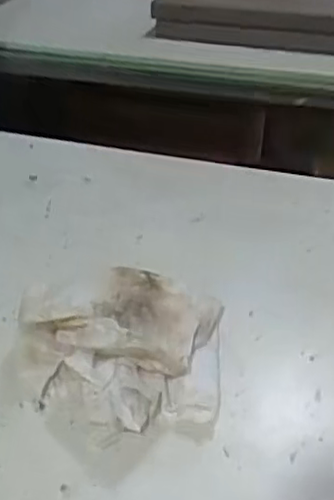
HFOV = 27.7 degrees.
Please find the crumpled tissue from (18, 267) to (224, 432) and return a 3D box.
[{"bbox_3d":[-0.047,0.086,0.656,0.195,0.064,0.193,3,34,3],"label":"crumpled tissue"}]

